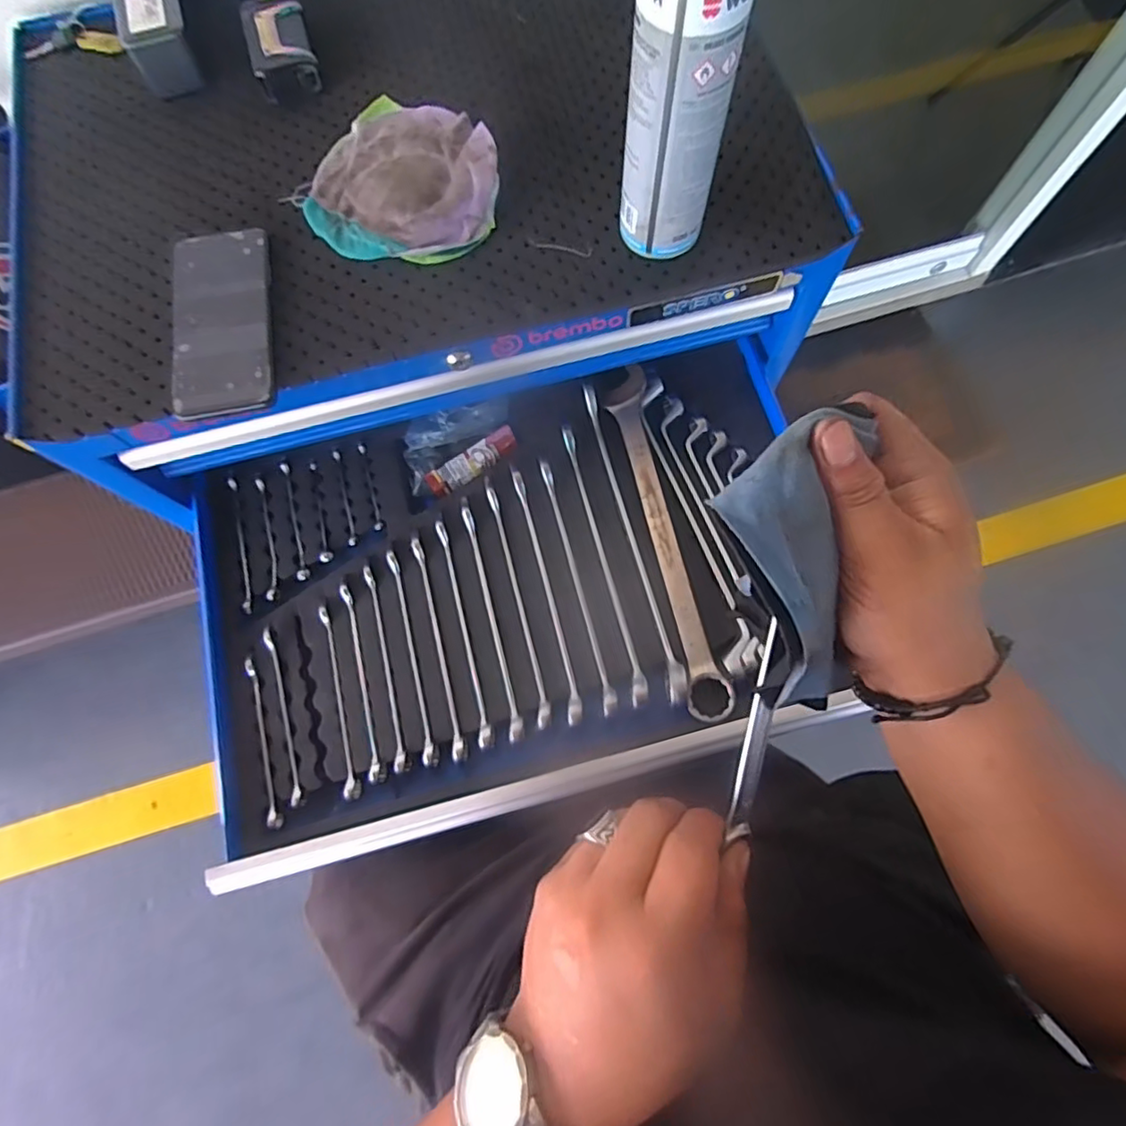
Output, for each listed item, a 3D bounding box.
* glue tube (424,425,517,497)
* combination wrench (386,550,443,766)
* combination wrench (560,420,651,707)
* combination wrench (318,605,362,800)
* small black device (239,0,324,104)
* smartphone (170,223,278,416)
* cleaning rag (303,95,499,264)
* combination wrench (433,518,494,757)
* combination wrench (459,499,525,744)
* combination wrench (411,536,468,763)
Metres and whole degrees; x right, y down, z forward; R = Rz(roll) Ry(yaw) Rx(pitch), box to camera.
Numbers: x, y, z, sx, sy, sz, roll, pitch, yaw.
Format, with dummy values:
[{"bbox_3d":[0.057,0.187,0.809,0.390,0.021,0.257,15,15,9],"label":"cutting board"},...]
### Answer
[{"bbox_3d":[-0.091,-0.103,0.608,0.100,0.022,0.024,-35,75,-9],"label":"glue tube"},{"bbox_3d":[-0.140,0.086,0.557,0.013,0.024,0.203,-13,73,-3],"label":"combination wrench"},{"bbox_3d":[0.039,-0.005,0.563,0.016,0.018,0.276,-13,73,-3],"label":"combination wrench"},{"bbox_3d":[-0.204,0.124,0.543,0.015,0.018,0.173,-12,73,-2],"label":"combination wrench"},{"bbox_3d":[-0.253,-0.468,0.534,0.054,0.027,0.103,-17,73,-4],"label":"small black device"},{"bbox_3d":[-0.266,-0.190,0.463,0.076,0.012,0.164,-10,73,-2],"label":"smartphone"},{"bbox_3d":[-0.129,-0.322,0.489,0.153,0.027,0.152,7,73,4],"label":"cleaning rag"},{"bbox_3d":[-0.092,0.058,0.550,0.014,0.016,0.220,-14,73,-3],"label":"combination wrench"},{"bbox_3d":[-0.066,0.048,0.550,0.013,0.016,0.230,-14,73,-3],"label":"combination wrench"},{"bbox_3d":[-0.116,0.076,0.556,0.014,0.018,0.211,-14,73,-3],"label":"combination wrench"}]

